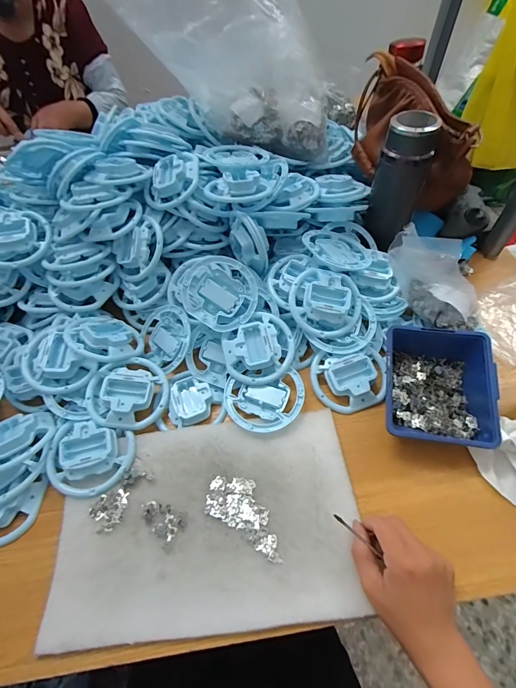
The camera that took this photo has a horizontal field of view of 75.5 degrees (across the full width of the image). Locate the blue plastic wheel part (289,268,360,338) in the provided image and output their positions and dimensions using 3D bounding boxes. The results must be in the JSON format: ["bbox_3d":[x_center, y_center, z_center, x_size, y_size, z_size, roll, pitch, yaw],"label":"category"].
[{"bbox_3d":[0.096,-0.058,0.473,0.102,0.030,0.096,16,83,-5],"label":"blue plastic wheel part"}]

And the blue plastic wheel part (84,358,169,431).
[{"bbox_3d":[-0.177,0.065,0.450,0.098,0.030,0.095,-2,55,3],"label":"blue plastic wheel part"}]

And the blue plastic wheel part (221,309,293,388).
[{"bbox_3d":[0.002,0.007,0.463,0.099,0.021,0.094,0,76,0],"label":"blue plastic wheel part"}]

